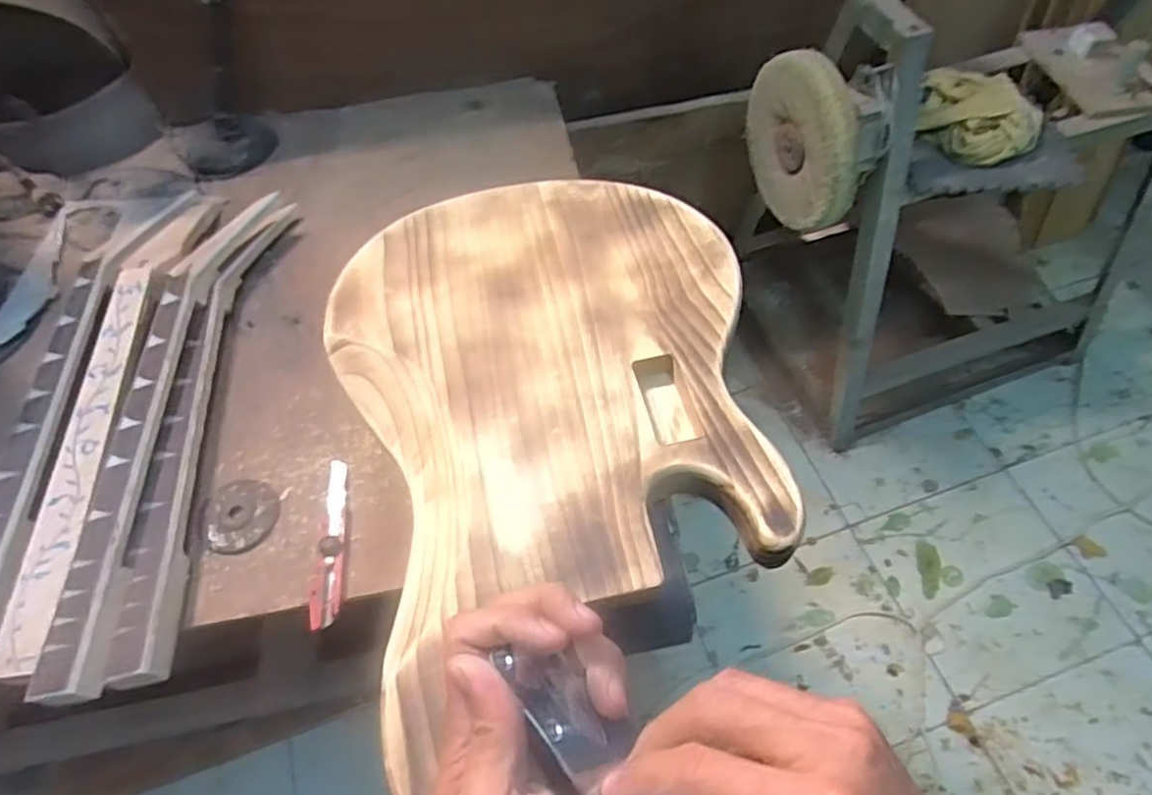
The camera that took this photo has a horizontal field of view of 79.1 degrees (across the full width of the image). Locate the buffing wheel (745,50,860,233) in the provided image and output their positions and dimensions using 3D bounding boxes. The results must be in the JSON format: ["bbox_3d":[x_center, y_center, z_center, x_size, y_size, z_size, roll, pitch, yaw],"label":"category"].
[{"bbox_3d":[0.354,-0.399,1.091,0.052,0.245,0.261,-17,58,-10],"label":"buffing wheel"}]

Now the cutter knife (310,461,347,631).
[{"bbox_3d":[-0.270,0.158,0.768,0.028,0.013,0.190,-5,57,-2],"label":"cutter knife"}]

